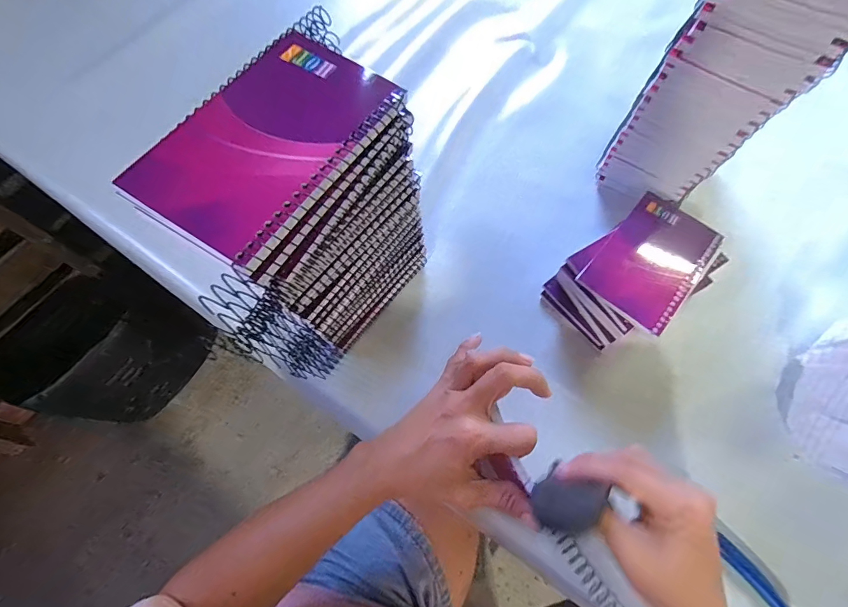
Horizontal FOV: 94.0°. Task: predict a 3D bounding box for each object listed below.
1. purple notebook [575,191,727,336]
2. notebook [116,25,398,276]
[{"bbox_3d":[0.206,-0.040,0.356,0.081,0.008,0.127,39,71,15],"label":"purple notebook"},{"bbox_3d":[-0.077,-0.083,0.203,0.082,0.017,0.126,31,71,11],"label":"notebook"}]

